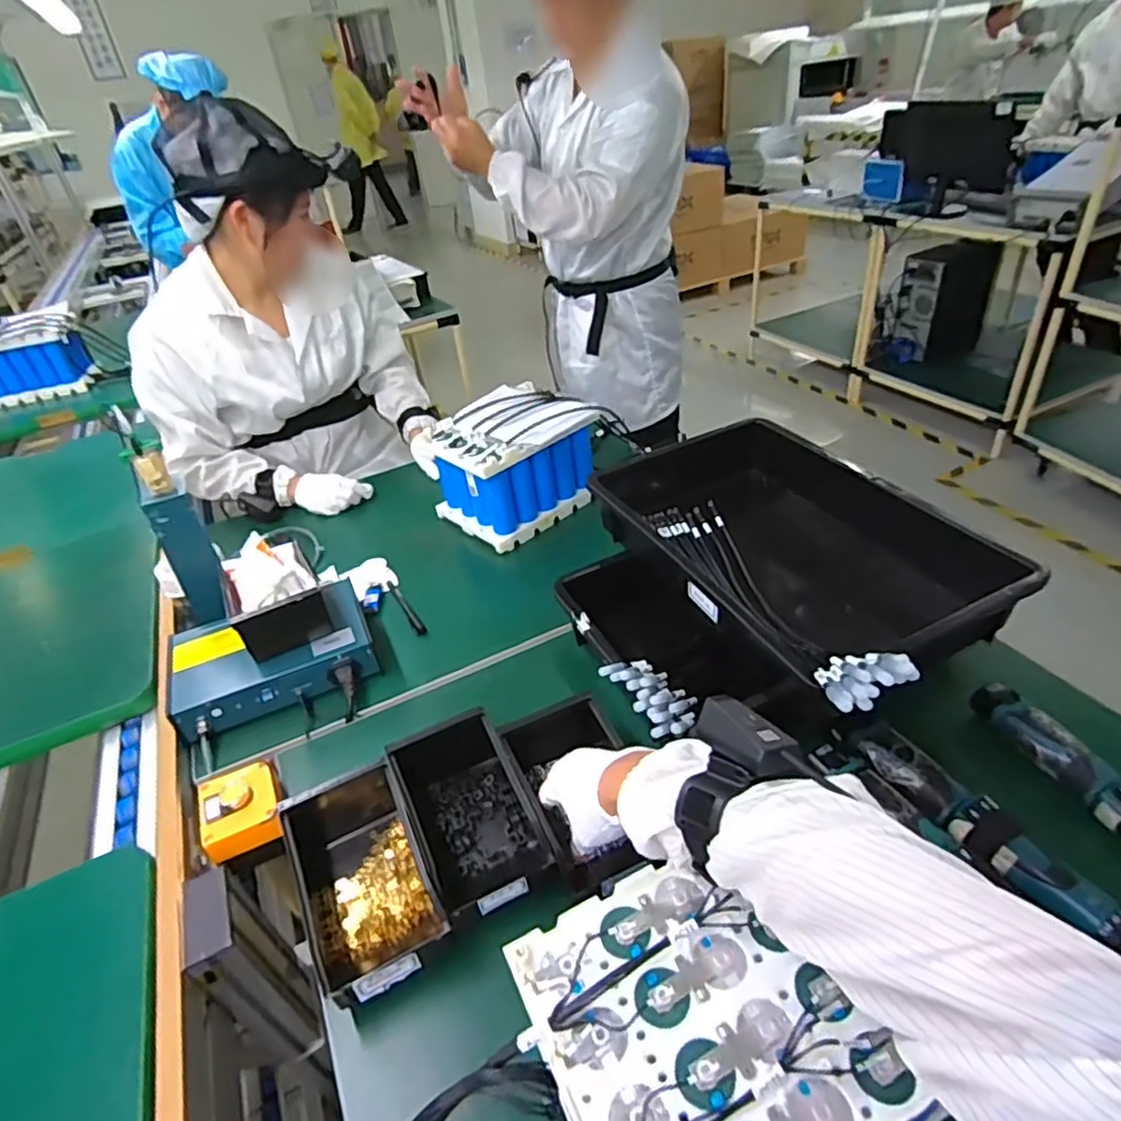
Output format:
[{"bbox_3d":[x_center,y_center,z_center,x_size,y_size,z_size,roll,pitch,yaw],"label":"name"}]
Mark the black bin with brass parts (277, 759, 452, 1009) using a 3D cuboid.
[{"bbox_3d":[-0.179,0.270,0.595,0.105,0.070,0.208,-21,38,-19],"label":"black bin with brass parts"}]

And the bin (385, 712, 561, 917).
[{"bbox_3d":[-0.083,0.238,0.619,0.102,0.071,0.168,-20,38,-18],"label":"bin"}]

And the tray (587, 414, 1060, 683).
[{"bbox_3d":[0.243,-0.026,0.793,0.286,0.090,0.468,-20,38,-18],"label":"tray"}]

